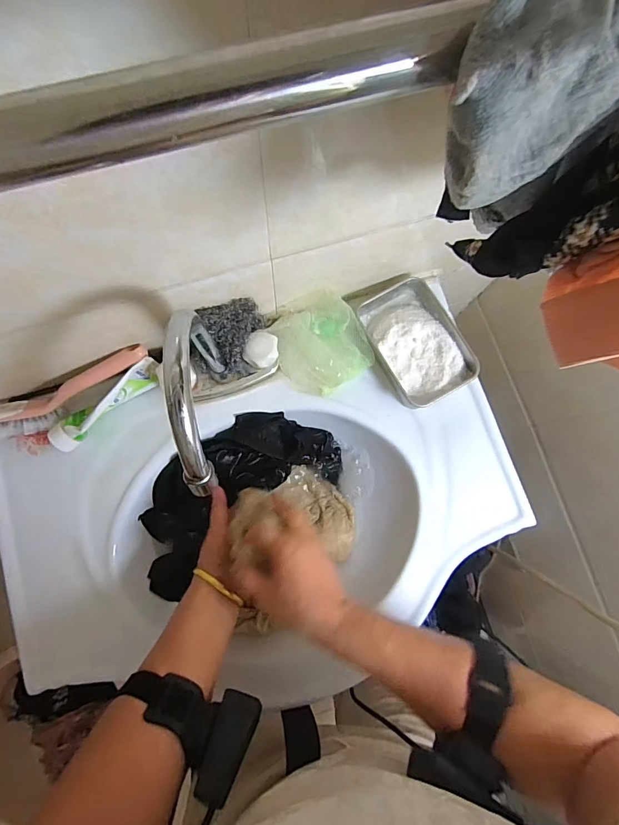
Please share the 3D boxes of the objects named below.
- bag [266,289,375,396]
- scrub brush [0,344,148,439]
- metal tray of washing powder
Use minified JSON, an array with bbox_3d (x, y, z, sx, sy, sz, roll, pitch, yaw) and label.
[{"bbox_3d":[0.013,-0.085,0.511,0.107,0.040,0.112,-31,84,-7],"label":"bag"},{"bbox_3d":[-0.292,-0.013,0.474,0.230,0.049,0.048,-20,83,-5],"label":"scrub brush"},{"bbox_3d":[0.133,-0.087,0.506,0.099,0.032,0.146,-29,84,-6],"label":"metal tray of washing powder"}]

